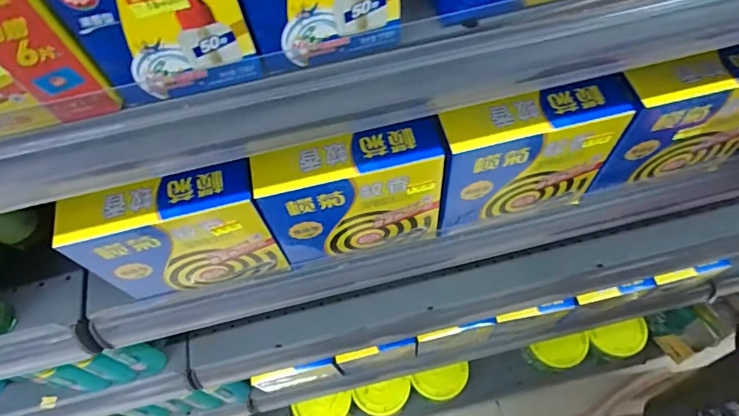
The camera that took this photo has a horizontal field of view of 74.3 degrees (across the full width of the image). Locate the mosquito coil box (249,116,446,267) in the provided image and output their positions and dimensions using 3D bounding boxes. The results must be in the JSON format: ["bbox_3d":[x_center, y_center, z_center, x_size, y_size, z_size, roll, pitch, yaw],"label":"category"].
[{"bbox_3d":[-0.011,-0.006,0.386,0.132,0.122,0.039,-9,61,-1],"label":"mosquito coil box"}]

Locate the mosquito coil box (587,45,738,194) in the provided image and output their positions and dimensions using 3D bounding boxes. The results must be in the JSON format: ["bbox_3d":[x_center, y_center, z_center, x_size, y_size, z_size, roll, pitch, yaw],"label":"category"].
[{"bbox_3d":[0.262,-0.070,0.400,0.139,0.127,0.043,-13,61,-3],"label":"mosquito coil box"}]

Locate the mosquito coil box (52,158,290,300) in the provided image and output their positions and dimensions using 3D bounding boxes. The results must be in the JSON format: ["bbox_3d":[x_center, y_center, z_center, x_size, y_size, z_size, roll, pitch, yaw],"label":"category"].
[{"bbox_3d":[-0.142,0.022,0.373,0.131,0.124,0.036,-15,61,-4],"label":"mosquito coil box"}]

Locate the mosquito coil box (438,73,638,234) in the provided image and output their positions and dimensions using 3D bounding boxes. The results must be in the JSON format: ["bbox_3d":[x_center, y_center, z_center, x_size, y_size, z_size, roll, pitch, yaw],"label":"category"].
[{"bbox_3d":[0.123,-0.036,0.397,0.137,0.132,0.039,-12,61,-2],"label":"mosquito coil box"}]

